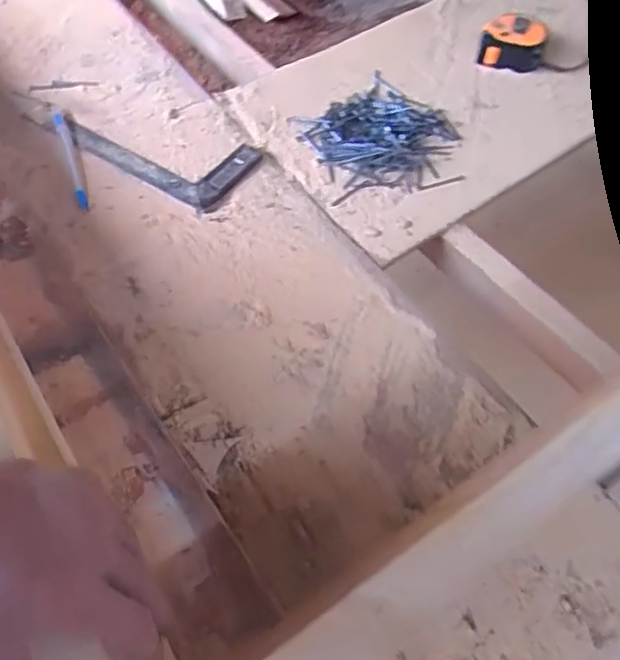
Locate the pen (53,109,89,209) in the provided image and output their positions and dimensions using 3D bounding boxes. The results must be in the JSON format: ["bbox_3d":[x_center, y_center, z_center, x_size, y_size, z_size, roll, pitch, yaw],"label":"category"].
[{"bbox_3d":[-0.251,-0.182,0.628,0.011,0.005,0.152,-18,60,-13],"label":"pen"}]

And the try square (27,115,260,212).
[{"bbox_3d":[-0.179,-0.205,0.646,0.243,0.007,0.101,28,61,15],"label":"try square"}]

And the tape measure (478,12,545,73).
[{"bbox_3d":[0.246,-0.351,0.732,0.079,0.044,0.066,9,57,4],"label":"tape measure"}]

